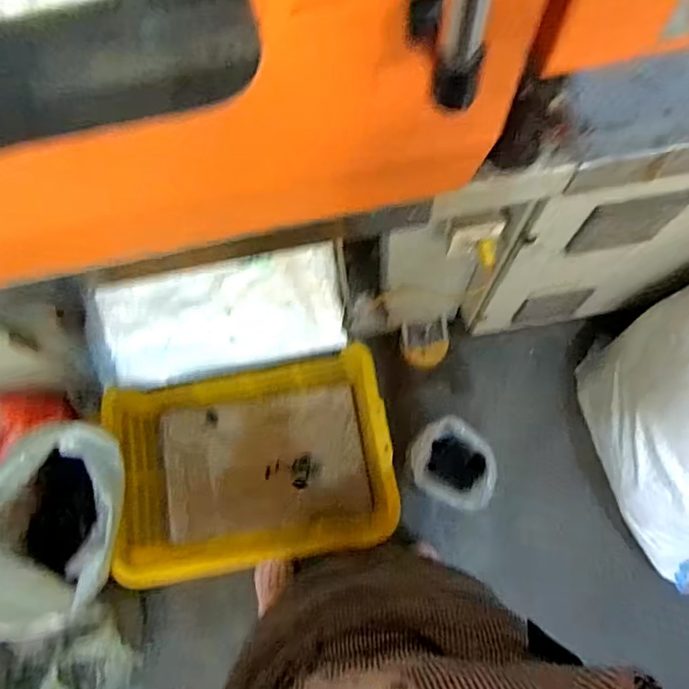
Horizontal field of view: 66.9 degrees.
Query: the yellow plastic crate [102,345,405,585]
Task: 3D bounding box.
[{"bbox_3d":[-0.206,0.292,1.281,0.587,0.305,0.426,-10,75,-1],"label":"yellow plastic crate"}]

